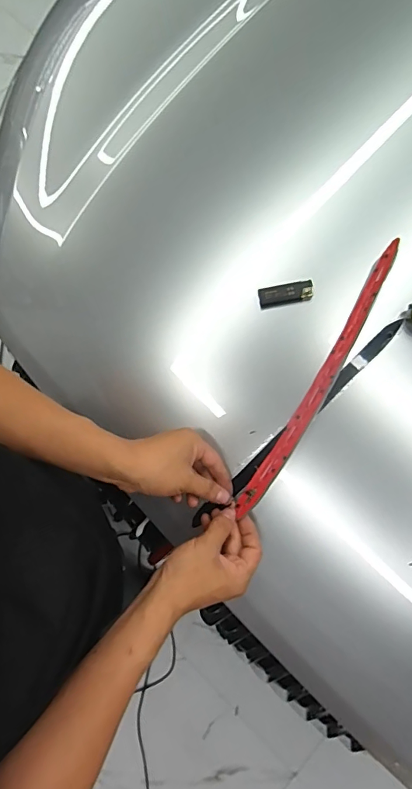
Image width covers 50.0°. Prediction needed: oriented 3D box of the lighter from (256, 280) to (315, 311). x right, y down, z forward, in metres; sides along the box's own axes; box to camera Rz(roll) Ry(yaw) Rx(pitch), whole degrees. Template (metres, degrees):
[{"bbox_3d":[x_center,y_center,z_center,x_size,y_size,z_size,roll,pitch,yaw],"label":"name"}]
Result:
[{"bbox_3d":[0.102,-0.127,0.563,0.068,0.016,0.024,-9,78,10],"label":"lighter"}]

